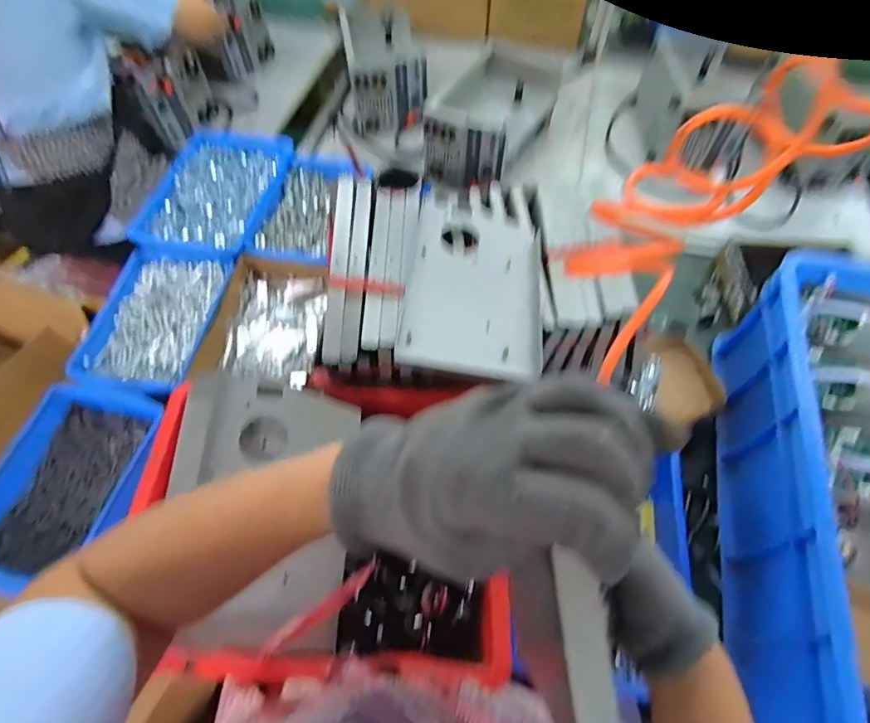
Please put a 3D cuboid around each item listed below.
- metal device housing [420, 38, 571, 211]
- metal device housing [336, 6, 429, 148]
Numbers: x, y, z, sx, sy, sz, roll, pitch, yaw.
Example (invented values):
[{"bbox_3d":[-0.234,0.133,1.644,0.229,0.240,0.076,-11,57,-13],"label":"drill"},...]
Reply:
[{"bbox_3d":[0.111,-0.489,0.940,0.174,0.132,0.280,28,64,15],"label":"metal device housing"},{"bbox_3d":[-0.116,-0.642,1.028,0.174,0.140,0.221,-14,61,-8],"label":"metal device housing"}]

